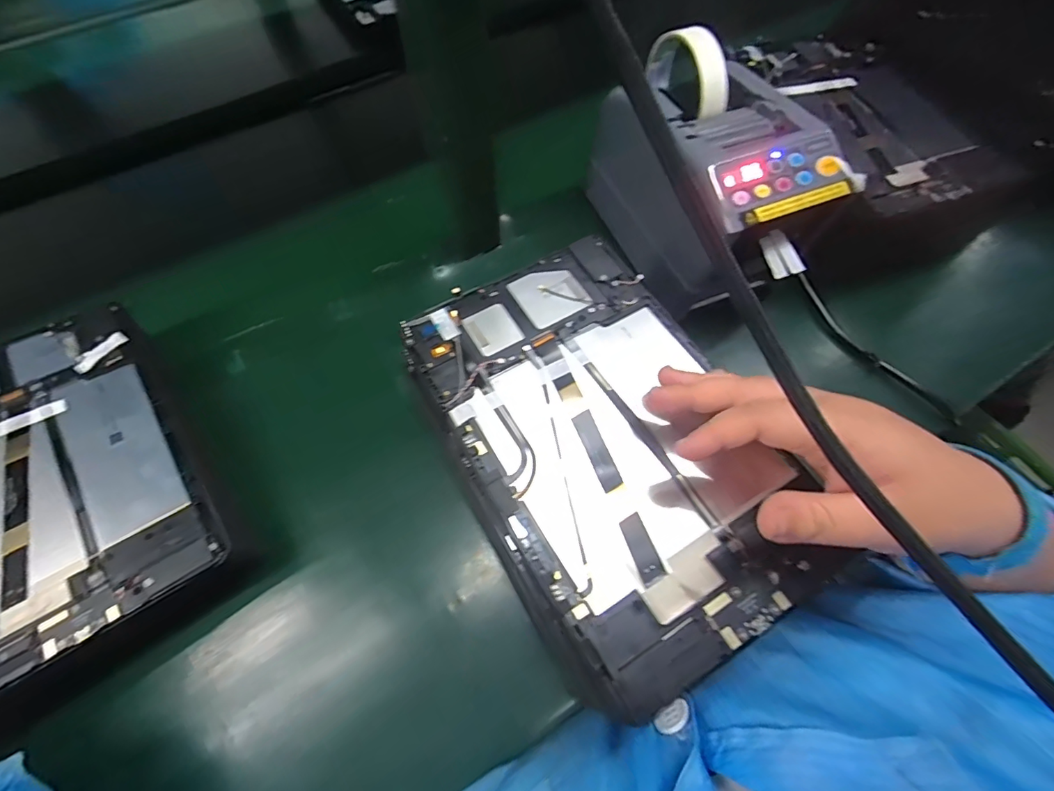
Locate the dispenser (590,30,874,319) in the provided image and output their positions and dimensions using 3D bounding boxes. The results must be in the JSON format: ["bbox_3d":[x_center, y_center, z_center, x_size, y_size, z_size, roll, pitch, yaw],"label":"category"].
[{"bbox_3d":[0.144,-0.172,0.384,0.115,0.127,0.208,-23,66,-10],"label":"dispenser"}]

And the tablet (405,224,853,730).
[{"bbox_3d":[0.047,0.015,0.262,0.140,0.010,0.233,-29,68,-12],"label":"tablet"}]

